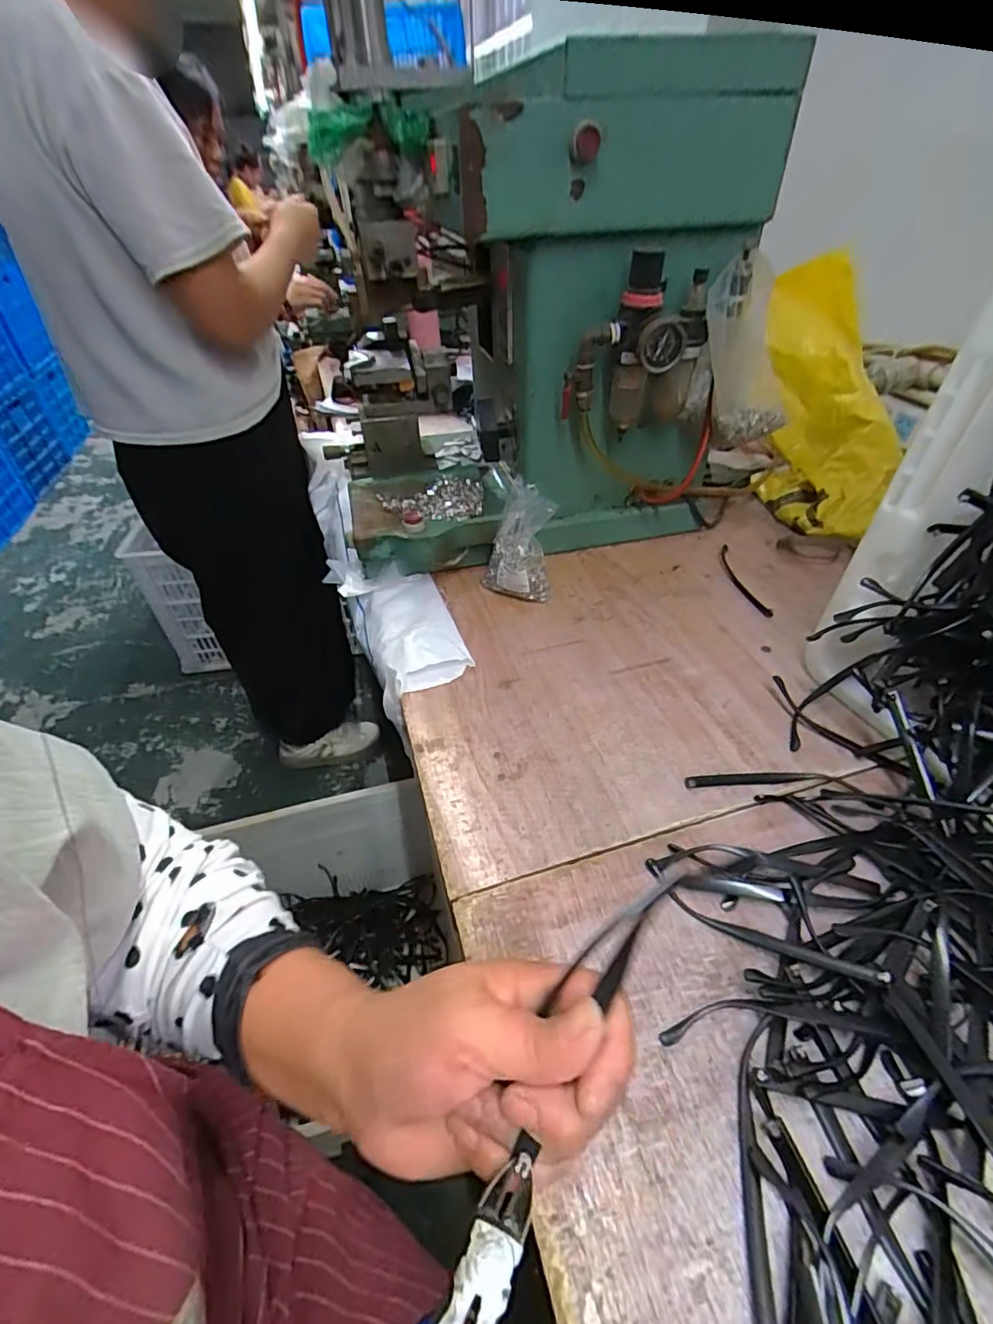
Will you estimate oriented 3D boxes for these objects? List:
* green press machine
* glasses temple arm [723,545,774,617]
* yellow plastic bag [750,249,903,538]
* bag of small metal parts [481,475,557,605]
[{"bbox_3d":[0.006,-0.344,0.609,0.382,0.393,0.333,-12,43,-10],"label":"green press machine"},{"bbox_3d":[0.273,-0.092,0.627,0.020,0.011,0.140,-2,42,0],"label":"glasses temple arm"},{"bbox_3d":[0.385,-0.313,0.697,0.099,0.312,0.118,-12,10,-10],"label":"yellow plastic bag"},{"bbox_3d":[0.022,-0.124,0.599,0.074,0.103,0.076,5,42,9],"label":"bag of small metal parts"}]

